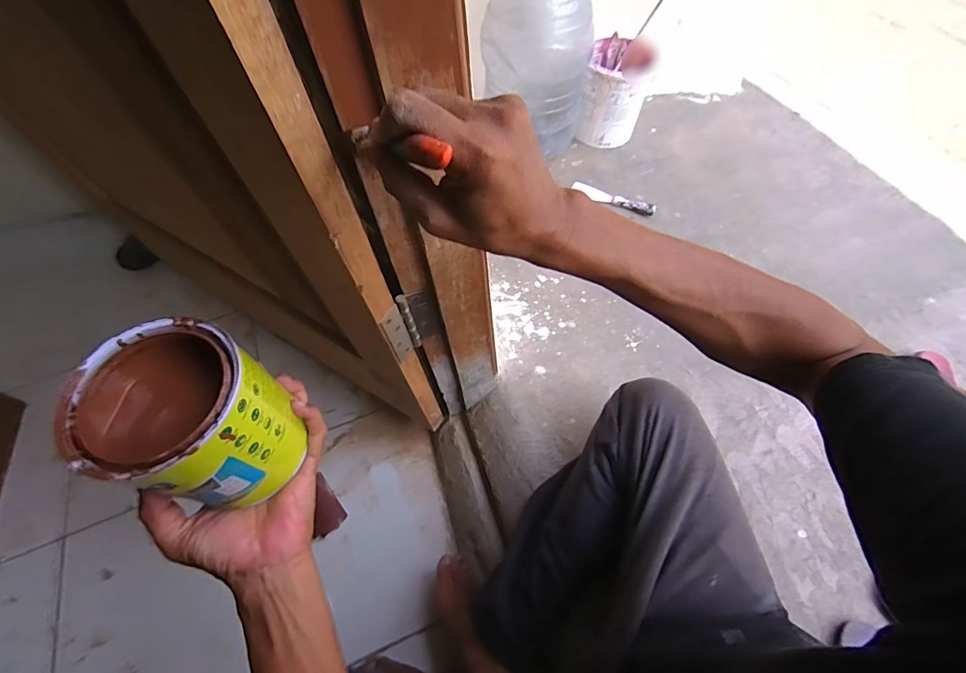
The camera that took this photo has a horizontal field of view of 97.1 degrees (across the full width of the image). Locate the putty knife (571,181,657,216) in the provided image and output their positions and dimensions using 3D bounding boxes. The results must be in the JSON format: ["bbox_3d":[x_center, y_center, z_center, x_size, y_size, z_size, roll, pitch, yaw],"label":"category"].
[{"bbox_3d":[0.320,-0.340,1.055,0.207,0.026,0.036,24,65,16],"label":"putty knife"}]

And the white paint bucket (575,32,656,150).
[{"bbox_3d":[0.342,-0.621,1.109,0.156,0.195,0.185,13,62,11],"label":"white paint bucket"}]

